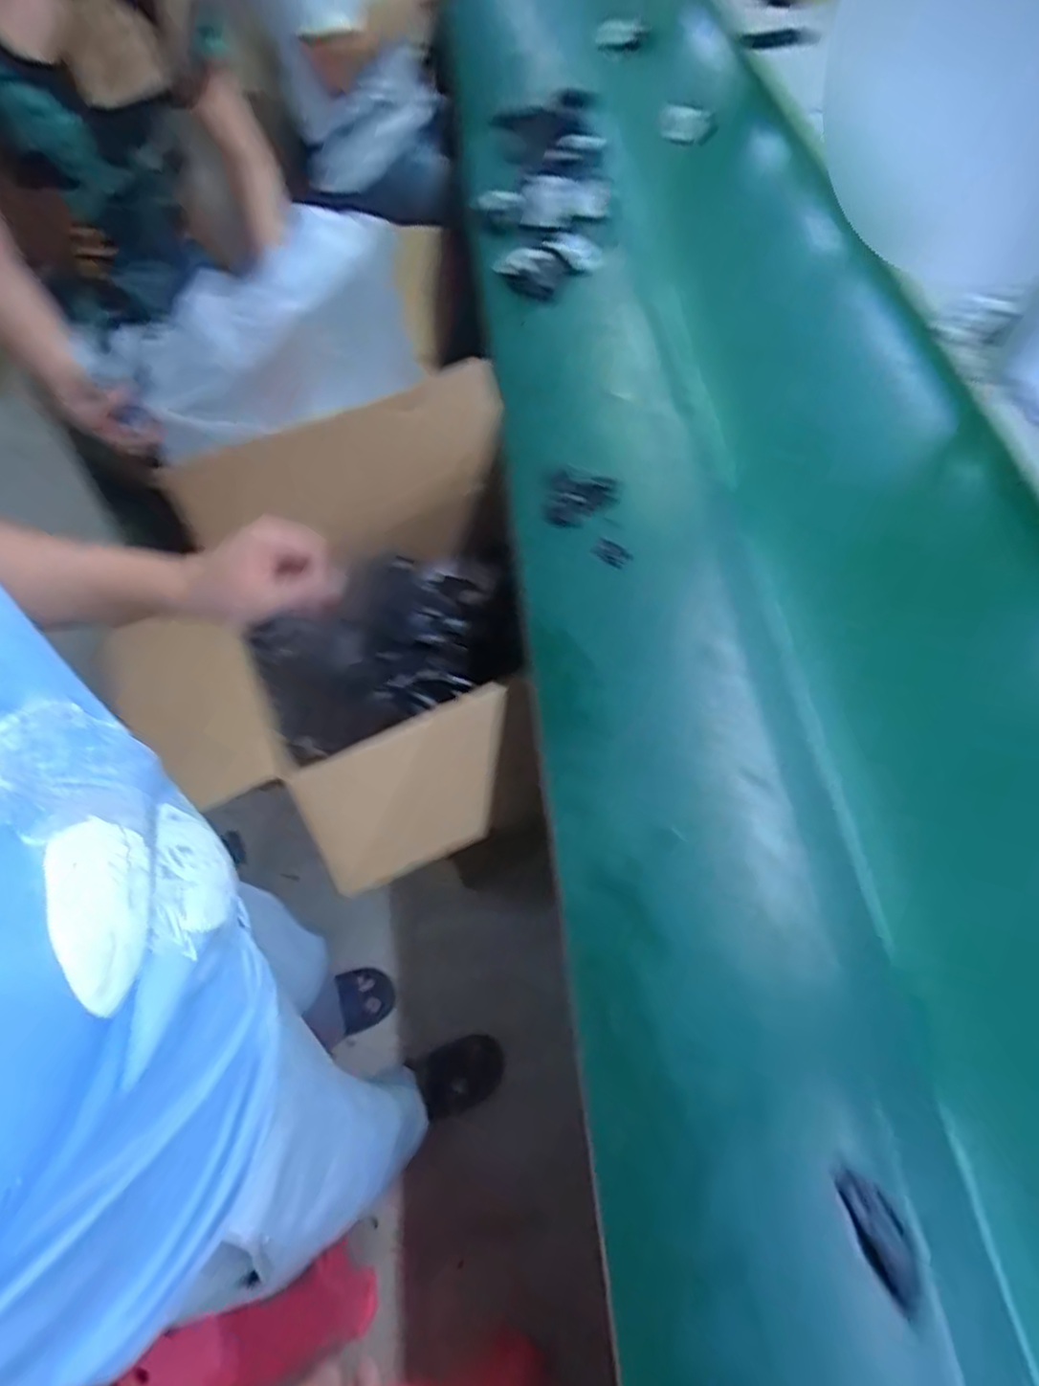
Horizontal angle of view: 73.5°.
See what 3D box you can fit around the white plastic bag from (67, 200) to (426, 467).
[{"bbox_3d":[-0.339,-0.476,0.939,0.391,0.180,0.183,-36,65,-16],"label":"white plastic bag"}]

